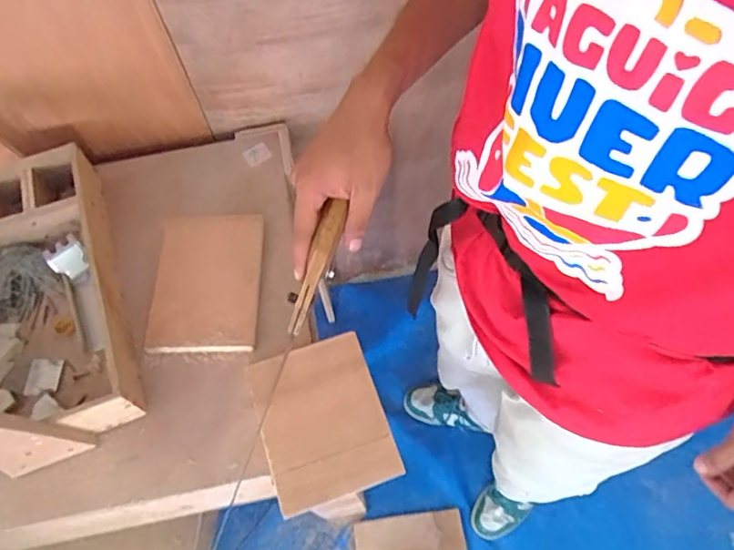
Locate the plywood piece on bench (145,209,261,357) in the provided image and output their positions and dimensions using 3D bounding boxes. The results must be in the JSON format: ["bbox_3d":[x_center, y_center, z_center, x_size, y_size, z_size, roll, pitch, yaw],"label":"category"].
[{"bbox_3d":[-0.258,0.004,0.874,0.165,0.019,0.250,-3,56,1],"label":"plywood piece on bench"}]

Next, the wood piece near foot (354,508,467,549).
[{"bbox_3d":[0.103,0.649,1.309,0.260,0.027,0.125,-8,66,-1],"label":"wood piece near foot"}]

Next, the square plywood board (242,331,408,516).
[{"bbox_3d":[-0.063,0.198,0.751,0.167,0.016,0.210,-17,67,-10],"label":"square plywood board"}]

